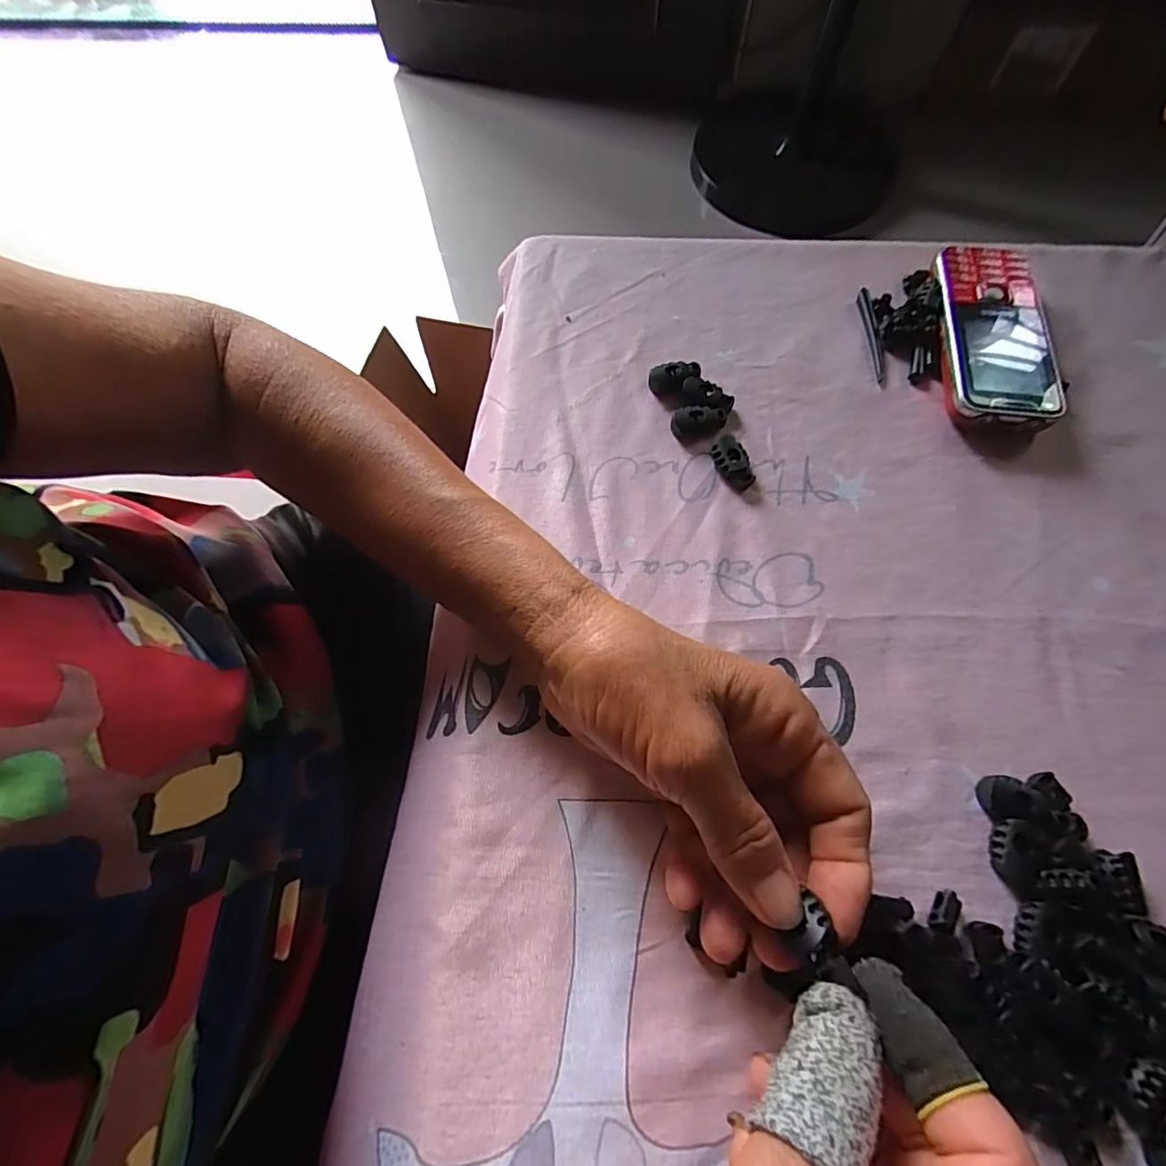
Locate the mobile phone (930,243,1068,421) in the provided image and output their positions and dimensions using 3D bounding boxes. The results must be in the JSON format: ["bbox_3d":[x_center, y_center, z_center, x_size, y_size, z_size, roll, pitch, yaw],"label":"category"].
[{"bbox_3d":[0.232,-0.140,0.306,0.059,0.020,0.121,5,68,4],"label":"mobile phone"}]

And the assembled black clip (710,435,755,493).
[{"bbox_3d":[0.078,-0.061,0.280,0.015,0.012,0.028,-24,70,-8],"label":"assembled black clip"}]

